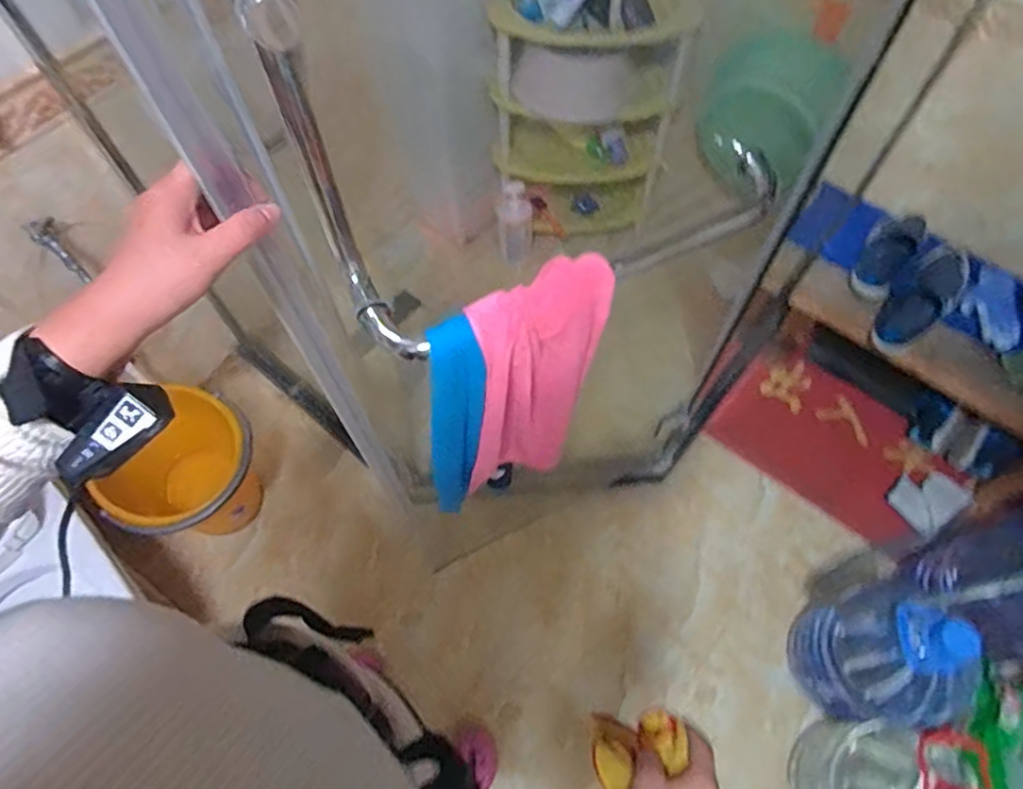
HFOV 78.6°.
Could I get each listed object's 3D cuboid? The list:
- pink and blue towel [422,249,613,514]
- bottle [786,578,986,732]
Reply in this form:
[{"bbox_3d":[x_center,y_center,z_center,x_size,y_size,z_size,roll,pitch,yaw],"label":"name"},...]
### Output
[{"bbox_3d":[-0.003,0.016,0.725,0.204,0.416,0.041,-24,65,-12],"label":"pink and blue towel"},{"bbox_3d":[0.691,0.490,1.165,0.207,0.359,0.241,-14,63,-7],"label":"bottle"}]

